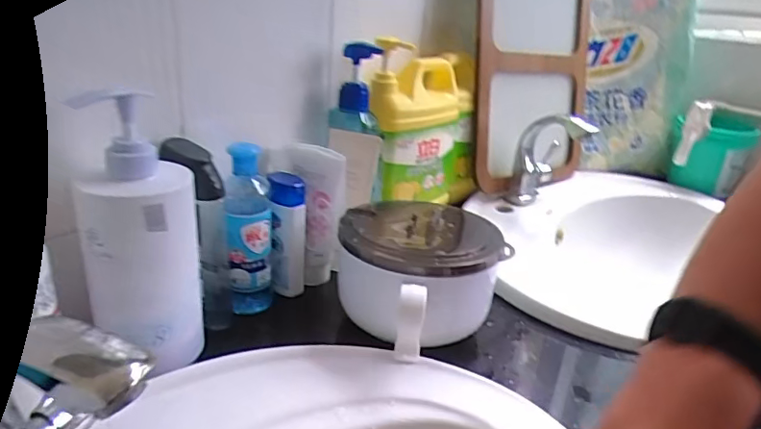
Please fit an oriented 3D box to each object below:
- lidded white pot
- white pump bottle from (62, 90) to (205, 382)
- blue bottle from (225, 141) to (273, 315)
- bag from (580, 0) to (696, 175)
[{"bbox_3d":[0.030,0.054,0.513,0.151,0.097,0.137,-18,32,-42],"label":"lidded white pot"},{"bbox_3d":[-0.179,0.018,0.406,0.076,0.210,0.060,-4,25,-19],"label":"white pump bottle"},{"bbox_3d":[-0.125,0.016,0.516,0.042,0.168,0.035,-2,24,-15],"label":"blue bottle"},{"bbox_3d":[0.459,-0.296,0.949,0.223,0.436,0.059,-1,7,-11],"label":"bag"}]

